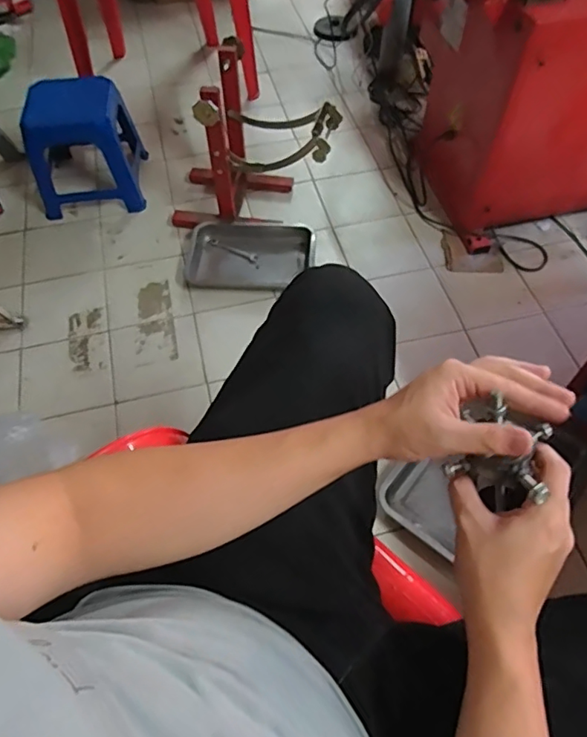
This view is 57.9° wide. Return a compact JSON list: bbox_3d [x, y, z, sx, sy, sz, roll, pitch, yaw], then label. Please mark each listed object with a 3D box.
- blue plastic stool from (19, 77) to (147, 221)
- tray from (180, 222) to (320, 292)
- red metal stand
[{"bbox_3d":[-0.543,-0.583,1.374,0.248,0.267,0.237,-5,58,-2],"label":"blue plastic stool"},{"bbox_3d":[-0.114,-0.294,1.337,0.318,0.045,0.198,2,58,2],"label":"tray"},{"bbox_3d":[-0.101,-0.529,1.261,0.383,0.351,0.236,6,58,5],"label":"red metal stand"}]

